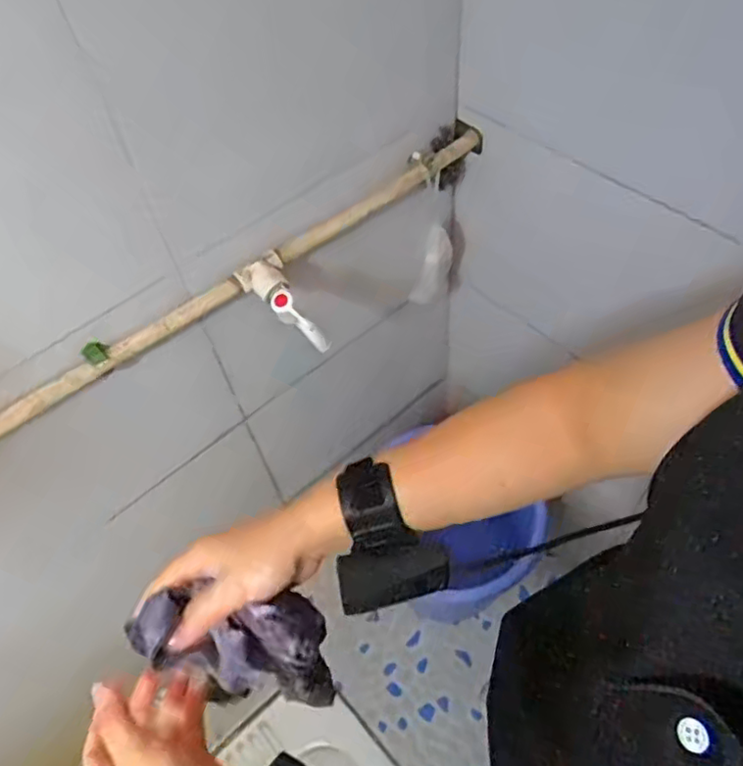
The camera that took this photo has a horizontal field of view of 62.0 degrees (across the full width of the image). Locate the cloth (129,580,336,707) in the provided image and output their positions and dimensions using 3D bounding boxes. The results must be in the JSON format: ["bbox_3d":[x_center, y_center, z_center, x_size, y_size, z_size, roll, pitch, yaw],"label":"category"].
[{"bbox_3d":[-0.084,0.164,0.395,0.130,0.046,0.065,16,54,-11],"label":"cloth"}]

